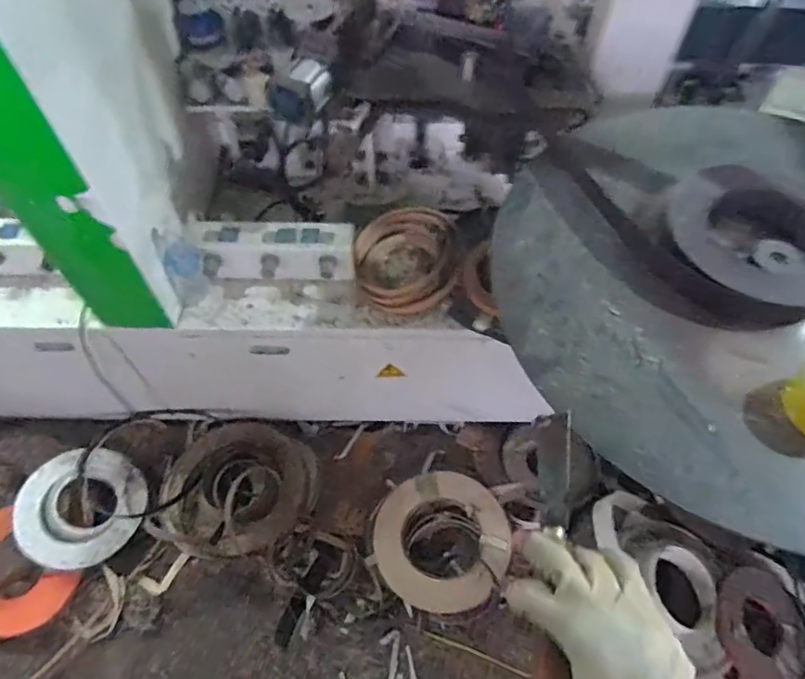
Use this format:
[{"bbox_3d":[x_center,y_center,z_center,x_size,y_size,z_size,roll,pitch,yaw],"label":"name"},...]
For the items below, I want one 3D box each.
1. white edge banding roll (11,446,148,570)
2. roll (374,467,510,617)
[{"bbox_3d":[-0.836,0.440,1.430,0.285,0.071,0.296,3,76,-13],"label":"white edge banding roll"},{"bbox_3d":[0.102,0.523,1.453,0.354,0.053,0.332,0,57,0],"label":"roll"}]

